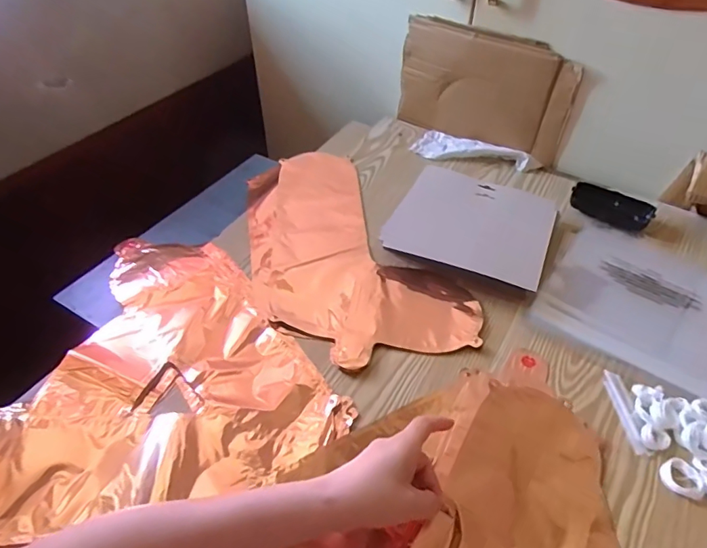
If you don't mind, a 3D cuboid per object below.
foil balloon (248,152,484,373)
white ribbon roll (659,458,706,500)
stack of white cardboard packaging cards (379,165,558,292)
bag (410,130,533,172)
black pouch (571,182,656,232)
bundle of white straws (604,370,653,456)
[{"bbox_3d":[-0.033,-0.041,0.657,0.216,0.011,0.417,-20,48,-18],"label":"foil balloon"},{"bbox_3d":[0.296,0.185,0.443,0.031,0.007,0.035,-21,49,-19],"label":"white ribbon roll"},{"bbox_3d":[0.160,-0.072,0.660,0.198,0.019,0.172,19,56,17],"label":"stack of white cardboard packaging cards"},{"bbox_3d":[0.192,-0.205,0.804,0.181,0.022,0.062,16,48,16],"label":"bag"},{"bbox_3d":[0.369,-0.098,0.706,0.107,0.033,0.044,23,50,22],"label":"black pouch"},{"bbox_3d":[0.271,0.136,0.491,0.017,0.007,0.089,-1,46,-1],"label":"bundle of white straws"}]

